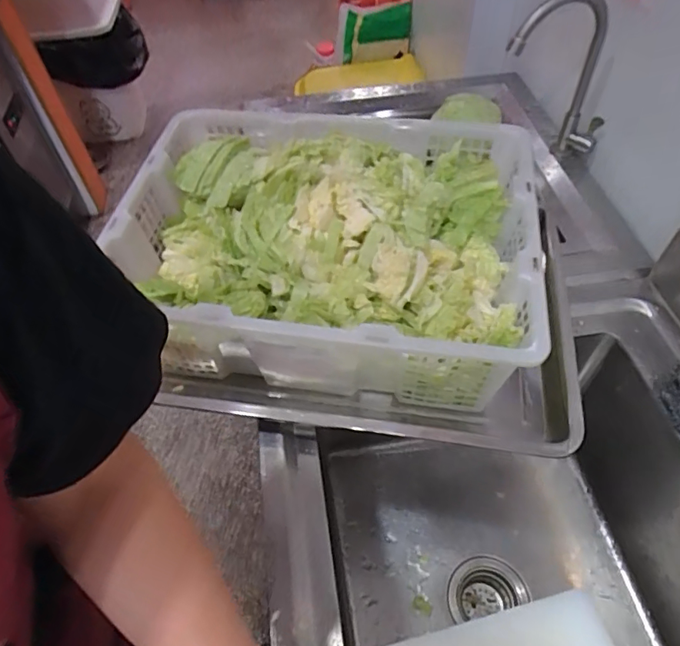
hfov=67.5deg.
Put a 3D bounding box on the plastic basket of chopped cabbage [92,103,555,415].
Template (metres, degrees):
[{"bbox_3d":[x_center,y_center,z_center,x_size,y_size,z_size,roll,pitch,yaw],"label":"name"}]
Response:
[{"bbox_3d":[-0.016,-0.090,0.640,0.462,0.153,0.357,4,54,6],"label":"plastic basket of chopped cabbage"}]

